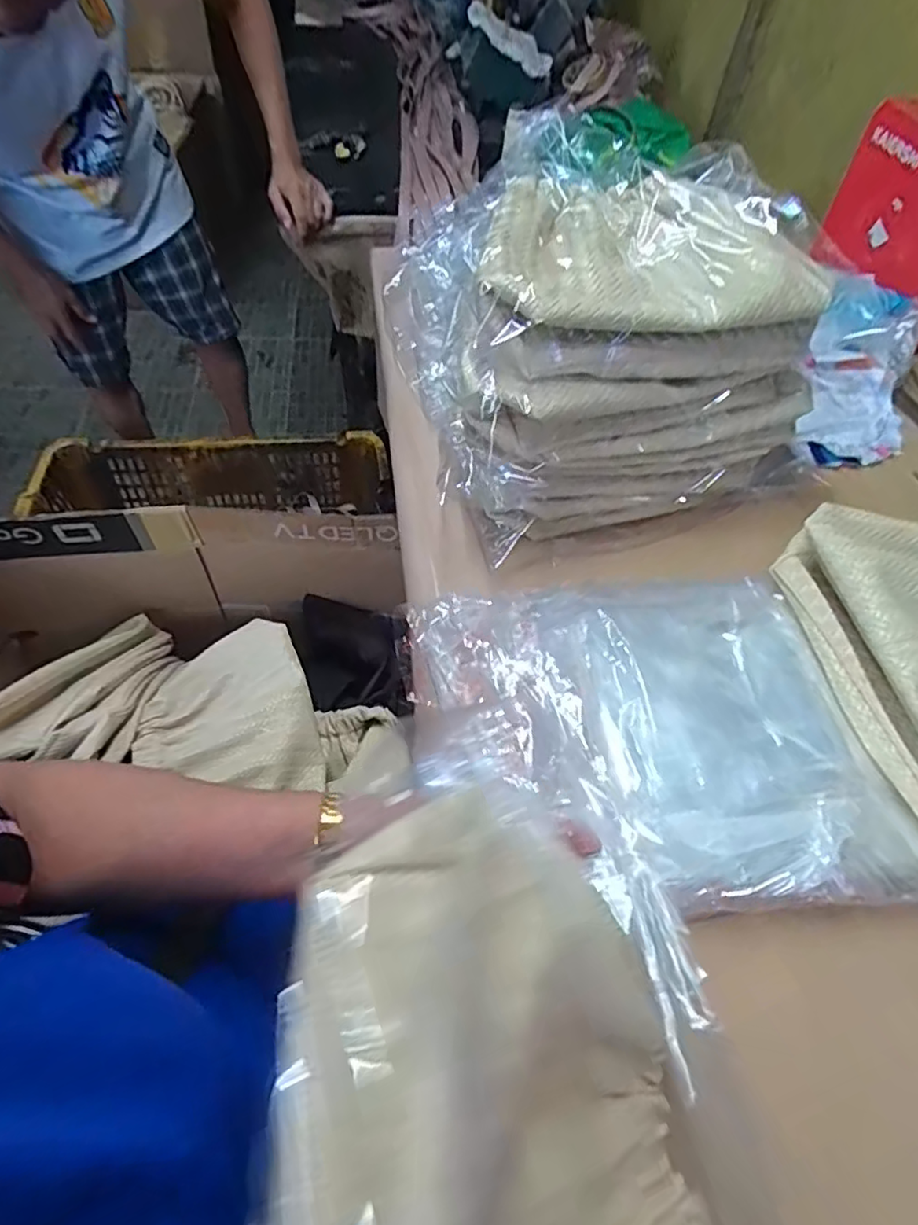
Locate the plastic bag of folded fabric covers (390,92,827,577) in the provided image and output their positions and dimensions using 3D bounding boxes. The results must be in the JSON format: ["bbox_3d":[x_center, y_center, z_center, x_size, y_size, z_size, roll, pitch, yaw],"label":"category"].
[{"bbox_3d":[0.159,-0.247,0.588,0.380,0.205,0.260,-14,57,-15],"label":"plastic bag of folded fabric covers"}]

